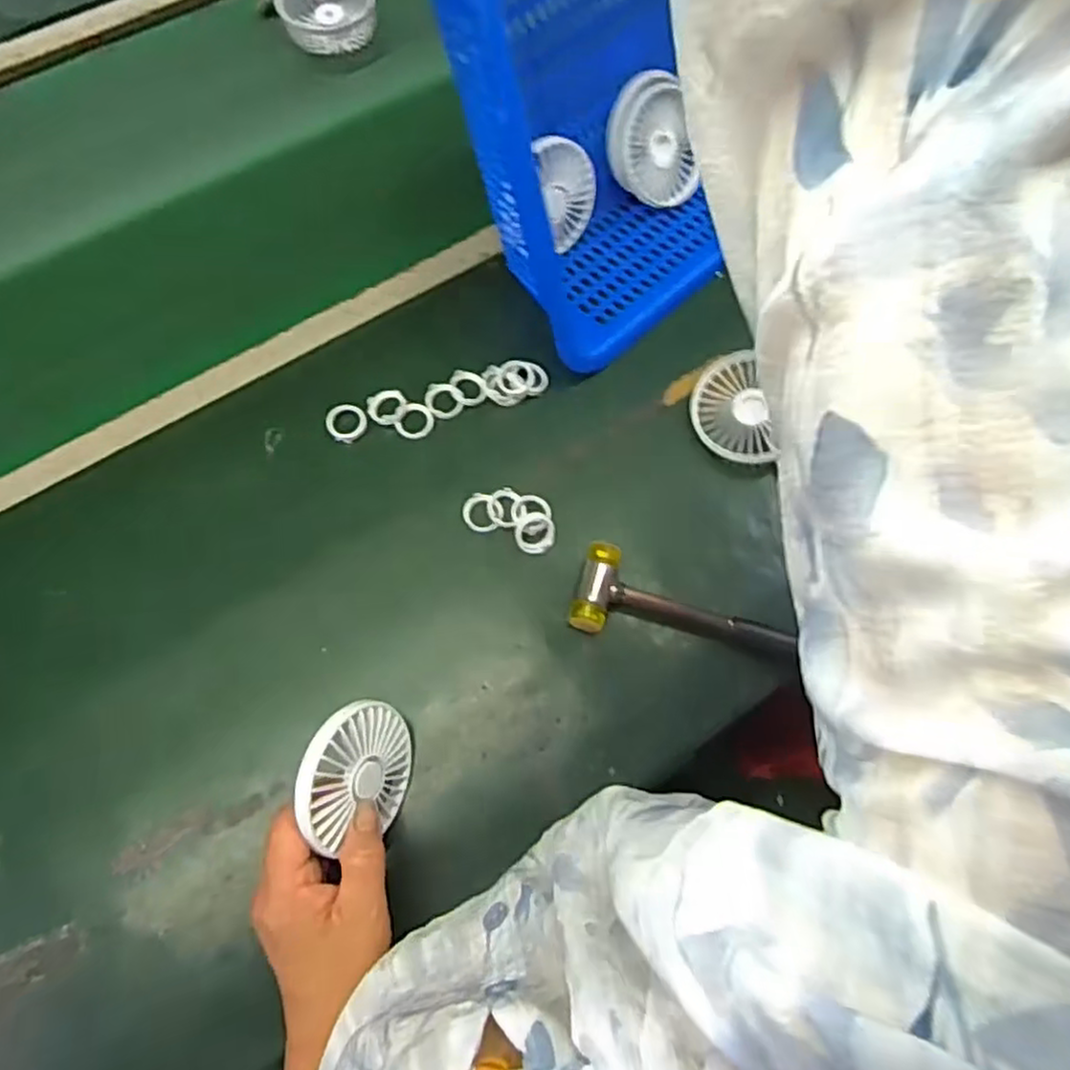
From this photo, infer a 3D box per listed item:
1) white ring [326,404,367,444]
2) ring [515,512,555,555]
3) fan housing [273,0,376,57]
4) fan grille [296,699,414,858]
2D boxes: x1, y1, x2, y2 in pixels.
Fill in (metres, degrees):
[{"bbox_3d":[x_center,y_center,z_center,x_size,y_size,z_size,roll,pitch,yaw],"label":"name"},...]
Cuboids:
[{"bbox_3d":[-0.144,-0.086,0.544,0.029,0.004,0.031,0,70,-1],"label":"white ring"},{"bbox_3d":[0.000,-0.001,0.515,0.027,0.009,0.029,0,70,-1],"label":"ring"},{"bbox_3d":[-0.200,-0.510,0.689,0.095,0.031,0.080,15,70,4],"label":"fan housing"},{"bbox_3d":[-0.102,0.139,0.423,0.015,0.088,0.076,2,85,32],"label":"fan grille"}]

